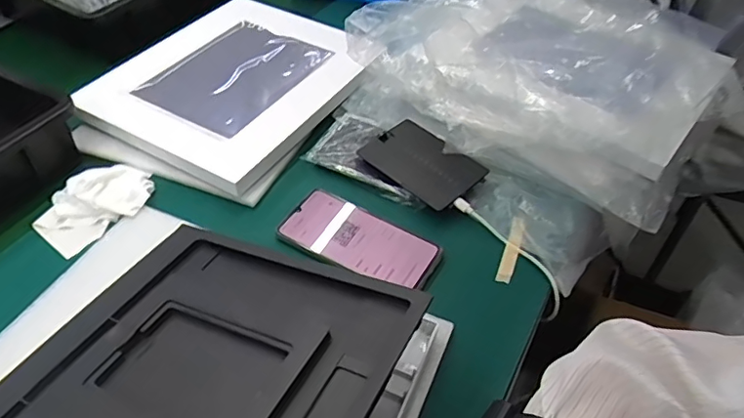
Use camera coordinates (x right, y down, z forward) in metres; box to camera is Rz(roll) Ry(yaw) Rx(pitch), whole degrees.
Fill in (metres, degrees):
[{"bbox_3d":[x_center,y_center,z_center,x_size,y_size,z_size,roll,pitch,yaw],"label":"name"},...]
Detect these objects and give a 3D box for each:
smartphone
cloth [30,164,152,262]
[{"bbox_3d":[-0.013,0.031,0.523,0.150,0.015,0.073,23,51,20],"label":"smartphone"},{"bbox_3d":[-0.279,-0.012,0.546,0.114,0.034,0.089,-33,55,-28],"label":"cloth"}]

